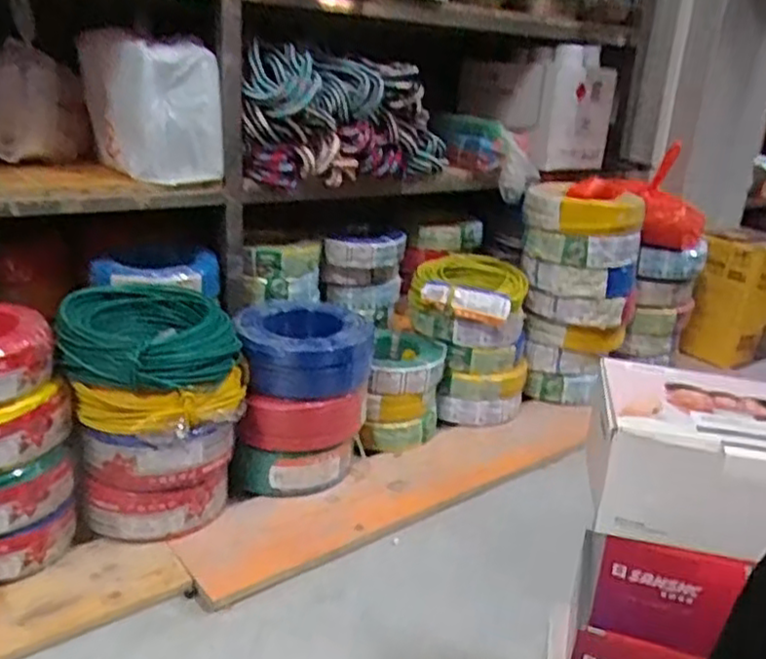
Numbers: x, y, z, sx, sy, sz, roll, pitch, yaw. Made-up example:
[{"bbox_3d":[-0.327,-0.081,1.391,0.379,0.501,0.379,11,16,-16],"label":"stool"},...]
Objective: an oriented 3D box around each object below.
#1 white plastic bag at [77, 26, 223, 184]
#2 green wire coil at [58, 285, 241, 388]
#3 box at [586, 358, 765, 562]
[{"bbox_3d":[-0.350,-0.339,1.065,0.192,0.201,0.133,21,26,39],"label":"white plastic bag"},{"bbox_3d":[-0.311,0.009,0.952,0.221,0.078,0.228,0,21,-12],"label":"green wire coil"},{"bbox_3d":[0.302,0.112,0.634,0.209,0.101,0.170,11,21,16],"label":"box"}]

